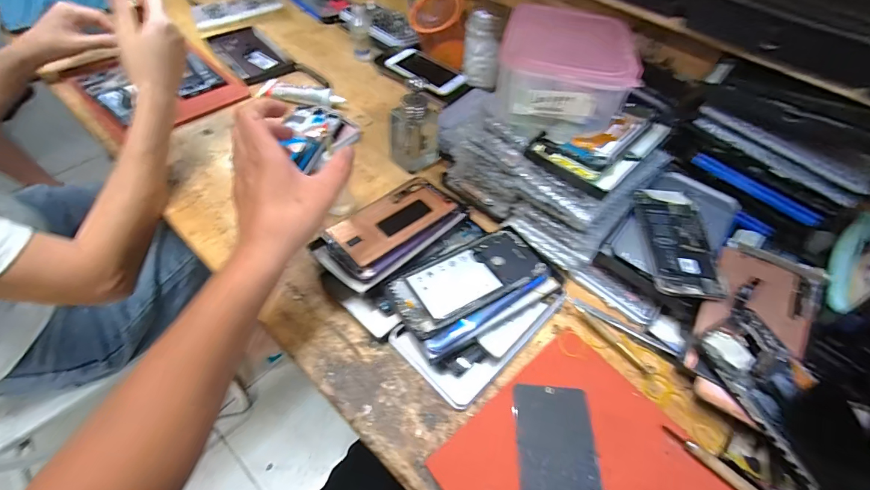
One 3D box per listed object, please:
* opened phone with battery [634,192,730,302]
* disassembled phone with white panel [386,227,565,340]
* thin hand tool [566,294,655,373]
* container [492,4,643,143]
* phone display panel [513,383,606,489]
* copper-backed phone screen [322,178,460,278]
[{"bbox_3d":[0.272,-0.008,0.433,0.070,0.004,0.142,7,53,0],"label":"opened phone with battery"},{"bbox_3d":[0.041,0.033,0.417,0.176,0.012,0.085,-20,53,-18],"label":"disassembled phone with white panel"},{"bbox_3d":[0.184,0.097,0.419,0.009,0.013,0.108,-33,62,-26],"label":"thin hand tool"},{"bbox_3d":[0.142,-0.183,0.422,0.125,0.079,0.146,17,53,7],"label":"container"},{"bbox_3d":[0.107,0.199,0.326,0.070,0.006,0.155,2,51,0],"label":"phone display panel"},{"bbox_3d":[-0.052,-0.028,0.461,0.078,0.007,0.154,41,60,20],"label":"copper-backed phone screen"}]

